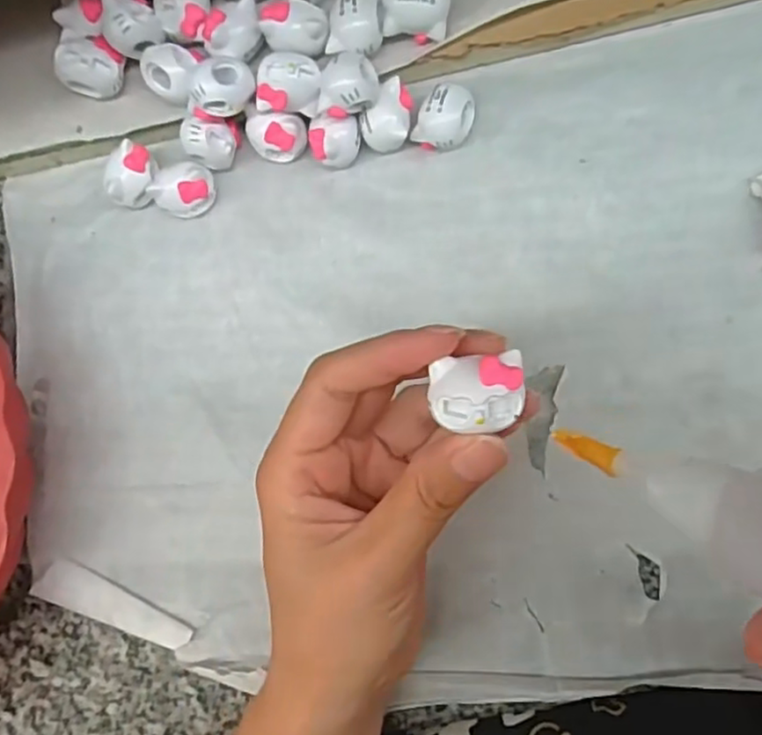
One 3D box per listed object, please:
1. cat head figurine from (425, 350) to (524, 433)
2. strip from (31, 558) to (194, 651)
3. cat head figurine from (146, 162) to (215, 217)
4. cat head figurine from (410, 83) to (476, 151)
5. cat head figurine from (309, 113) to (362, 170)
[{"bbox_3d":[0.025,0.007,0.172,0.024,0.006,0.019,-6,86,6],"label":"cat head figurine"},{"bbox_3d":[-0.109,0.098,0.272,0.067,0.004,0.017,20,69,9],"label":"strip"},{"bbox_3d":[-0.081,-0.072,0.272,0.025,0.021,0.016,-32,84,4],"label":"cat head figurine"},{"bbox_3d":[0.026,-0.098,0.263,0.019,0.018,0.024,33,91,7],"label":"cat head figurine"},{"bbox_3d":[-0.018,-0.090,0.268,0.019,0.018,0.019,4,87,7],"label":"cat head figurine"}]

